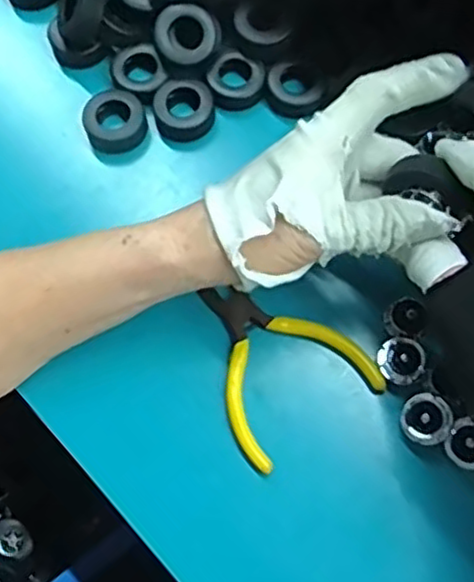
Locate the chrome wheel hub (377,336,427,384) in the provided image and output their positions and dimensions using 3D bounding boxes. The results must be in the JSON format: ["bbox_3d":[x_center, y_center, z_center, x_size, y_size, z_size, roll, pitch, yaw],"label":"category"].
[{"bbox_3d":[0.085,0.036,0.367,0.023,0.007,0.023,-21,73,-5],"label":"chrome wheel hub"}]

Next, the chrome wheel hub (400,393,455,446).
[{"bbox_3d":[0.096,0.064,0.356,0.024,0.011,0.025,-30,74,-8],"label":"chrome wheel hub"}]

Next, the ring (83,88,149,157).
[{"bbox_3d":[-0.074,-0.102,0.425,0.036,0.017,0.033,-1,72,2],"label":"ring"}]

